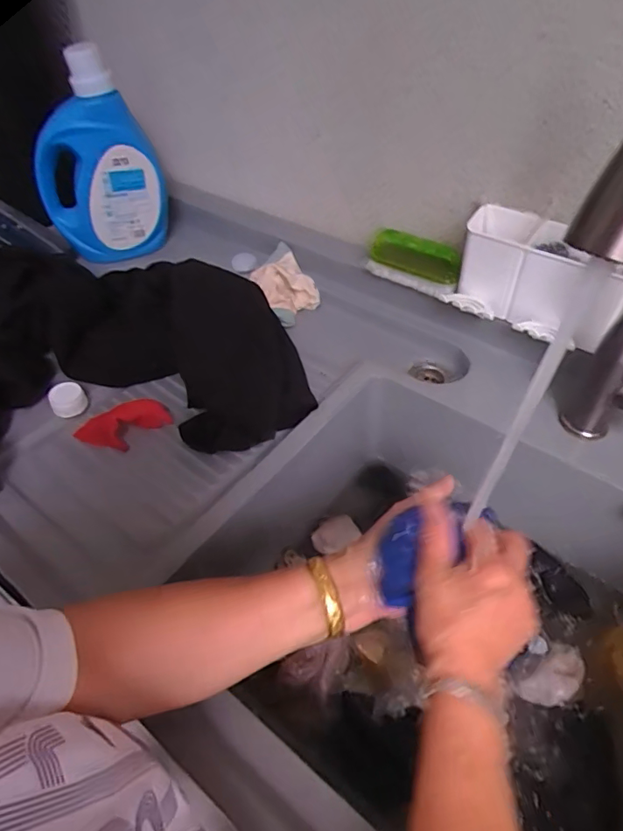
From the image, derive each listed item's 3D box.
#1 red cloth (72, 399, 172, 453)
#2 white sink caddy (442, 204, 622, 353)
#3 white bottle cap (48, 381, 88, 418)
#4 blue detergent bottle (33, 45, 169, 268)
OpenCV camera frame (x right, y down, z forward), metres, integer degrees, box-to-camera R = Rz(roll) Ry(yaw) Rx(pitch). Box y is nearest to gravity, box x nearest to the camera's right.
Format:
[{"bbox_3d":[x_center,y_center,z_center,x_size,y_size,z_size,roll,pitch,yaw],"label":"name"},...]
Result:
[{"bbox_3d":[-0.223,0.012,0.607,0.107,0.025,0.049,-21,50,-15],"label":"red cloth"},{"bbox_3d":[0.285,-0.139,0.573,0.262,0.102,0.091,33,58,29],"label":"white sink caddy"},{"bbox_3d":[-0.300,-0.018,0.631,0.041,0.026,0.039,-2,48,2],"label":"white bottle cap"},{"bbox_3d":[-0.334,-0.387,0.791,0.183,0.269,0.098,-22,50,-16],"label":"blue detergent bottle"}]

